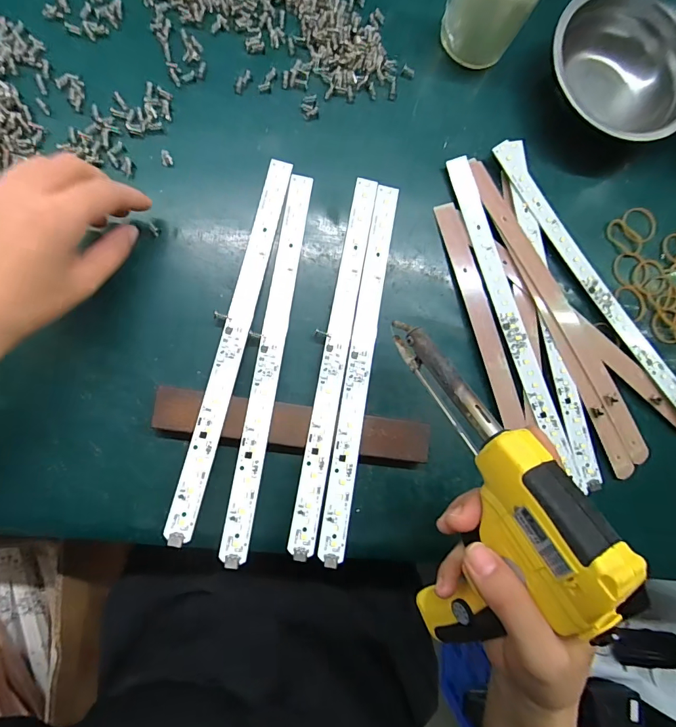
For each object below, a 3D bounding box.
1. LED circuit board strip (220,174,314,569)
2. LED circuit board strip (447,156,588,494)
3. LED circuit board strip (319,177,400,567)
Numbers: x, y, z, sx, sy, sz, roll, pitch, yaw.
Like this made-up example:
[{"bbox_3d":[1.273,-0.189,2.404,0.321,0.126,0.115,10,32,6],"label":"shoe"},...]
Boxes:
[{"bbox_3d":[-0.048,-0.009,0.297,0.020,0.007,0.280,10,76,-8],"label":"LED circuit board strip"},{"bbox_3d":[0.142,-0.035,0.330,0.022,0.007,0.274,-17,87,-8],"label":"LED circuit board strip"},{"bbox_3d":[0.019,-0.004,0.305,0.019,0.008,0.280,11,76,-5],"label":"LED circuit board strip"}]

